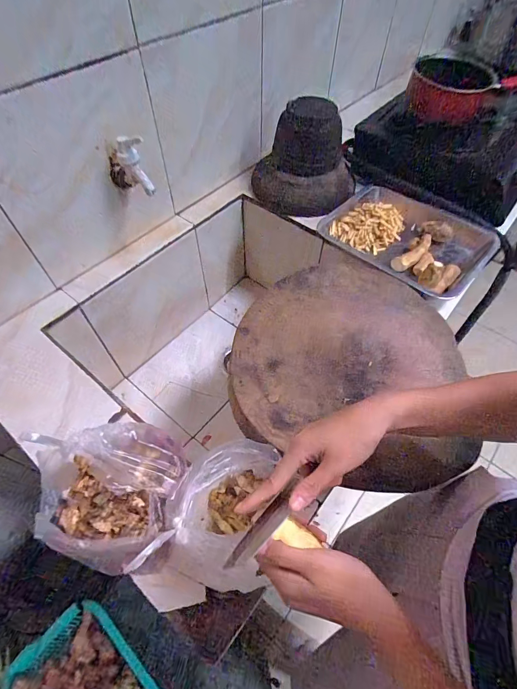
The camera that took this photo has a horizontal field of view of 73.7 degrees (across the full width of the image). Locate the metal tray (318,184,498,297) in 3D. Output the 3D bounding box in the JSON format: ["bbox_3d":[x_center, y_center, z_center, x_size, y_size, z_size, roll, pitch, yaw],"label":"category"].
[{"bbox_3d":[0.306,-0.219,0.729,0.311,0.061,0.252,35,62,21],"label":"metal tray"}]

